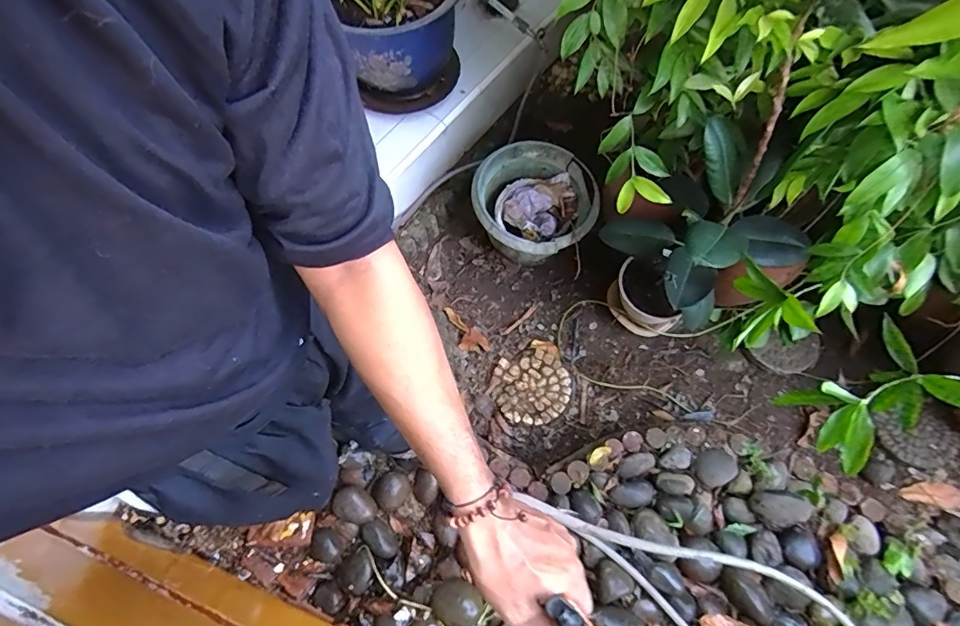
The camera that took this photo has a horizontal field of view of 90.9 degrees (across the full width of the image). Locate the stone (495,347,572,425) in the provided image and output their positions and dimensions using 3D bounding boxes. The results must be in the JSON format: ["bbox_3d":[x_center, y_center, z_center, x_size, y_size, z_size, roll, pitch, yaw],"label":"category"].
[{"bbox_3d":[0.163,0.233,1.483,0.234,0.040,0.229,0,66,0],"label":"stone"}]

